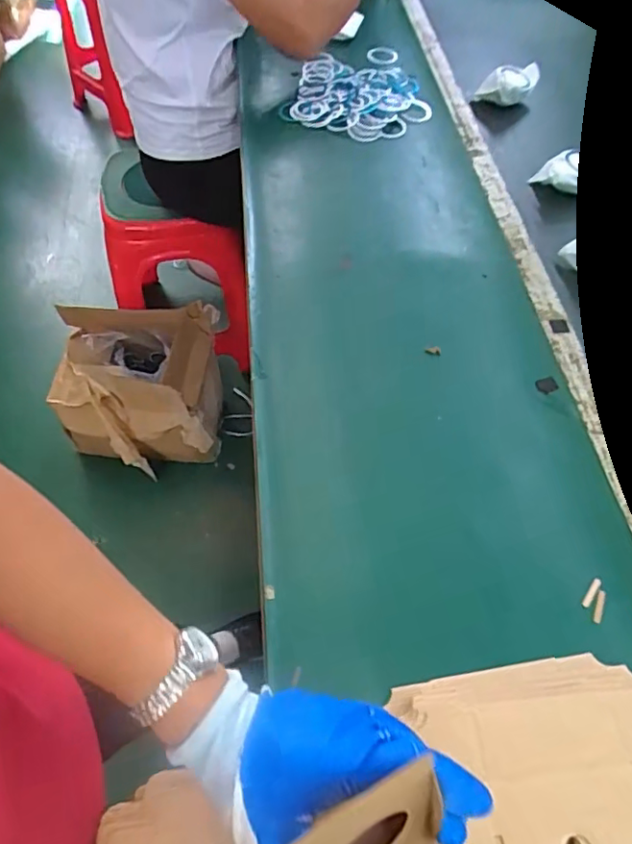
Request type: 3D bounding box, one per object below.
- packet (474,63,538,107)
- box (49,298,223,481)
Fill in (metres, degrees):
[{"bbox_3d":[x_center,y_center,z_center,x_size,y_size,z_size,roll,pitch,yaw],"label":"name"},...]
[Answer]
[{"bbox_3d":[0.338,-0.590,0.982,0.096,0.061,0.050,17,56,10],"label":"packet"},{"bbox_3d":[-0.423,-0.072,1.329,0.374,0.275,0.292,-2,58,-3],"label":"box"}]

